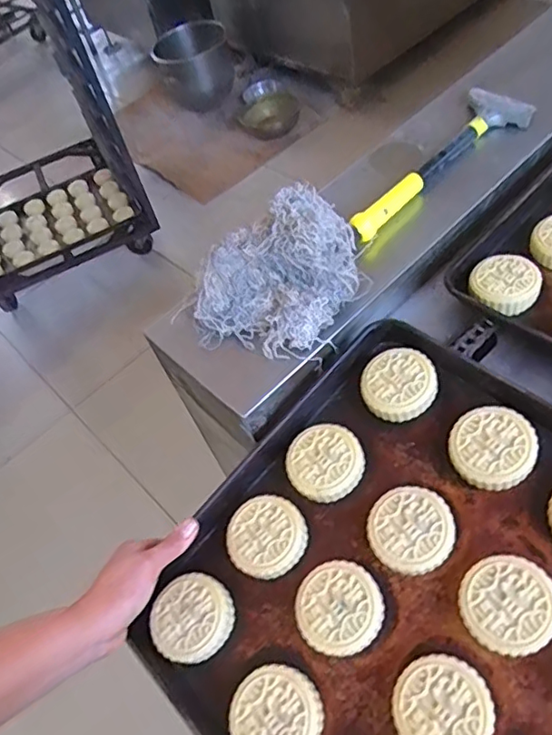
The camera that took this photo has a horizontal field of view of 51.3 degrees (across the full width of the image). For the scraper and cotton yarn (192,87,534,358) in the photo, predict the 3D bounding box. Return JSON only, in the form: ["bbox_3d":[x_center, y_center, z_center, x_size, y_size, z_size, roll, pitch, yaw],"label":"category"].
[{"bbox_3d":[0.130,-0.196,0.670,0.523,0.092,0.142,-38,58,-21],"label":"scraper and cotton yarn"}]

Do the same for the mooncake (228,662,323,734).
[{"bbox_3d":[-0.001,0.274,0.451,0.073,0.017,0.069,-30,55,-17],"label":"mooncake"}]

